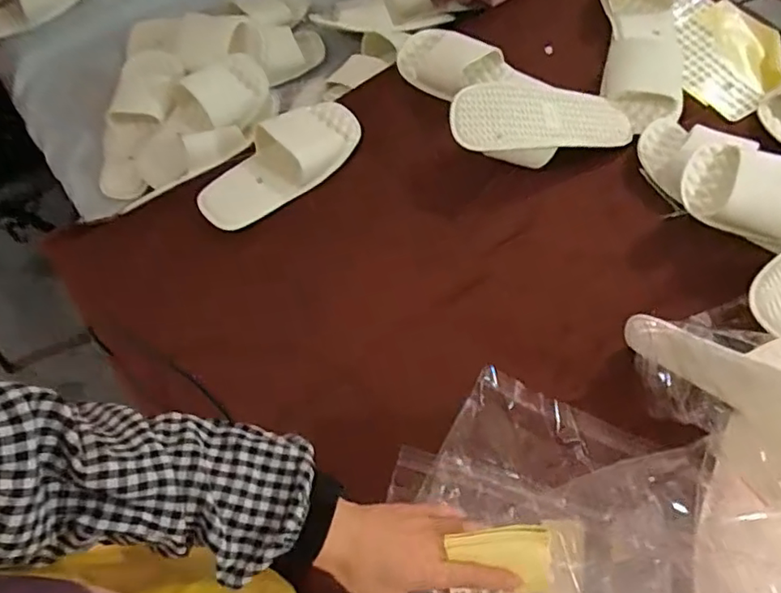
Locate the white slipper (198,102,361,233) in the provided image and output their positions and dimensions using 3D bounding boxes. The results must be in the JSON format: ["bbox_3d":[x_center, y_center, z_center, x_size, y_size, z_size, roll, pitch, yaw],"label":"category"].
[{"bbox_3d":[-0.138,-0.174,0.726,0.098,0.053,0.235,41,72,20],"label":"white slipper"}]

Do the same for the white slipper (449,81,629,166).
[{"bbox_3d":[0.186,-0.217,0.712,0.233,0.046,0.103,-5,63,-15],"label":"white slipper"}]

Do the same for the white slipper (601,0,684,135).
[{"bbox_3d":[0.346,-0.359,0.789,0.107,0.055,0.303,4,64,5],"label":"white slipper"}]

